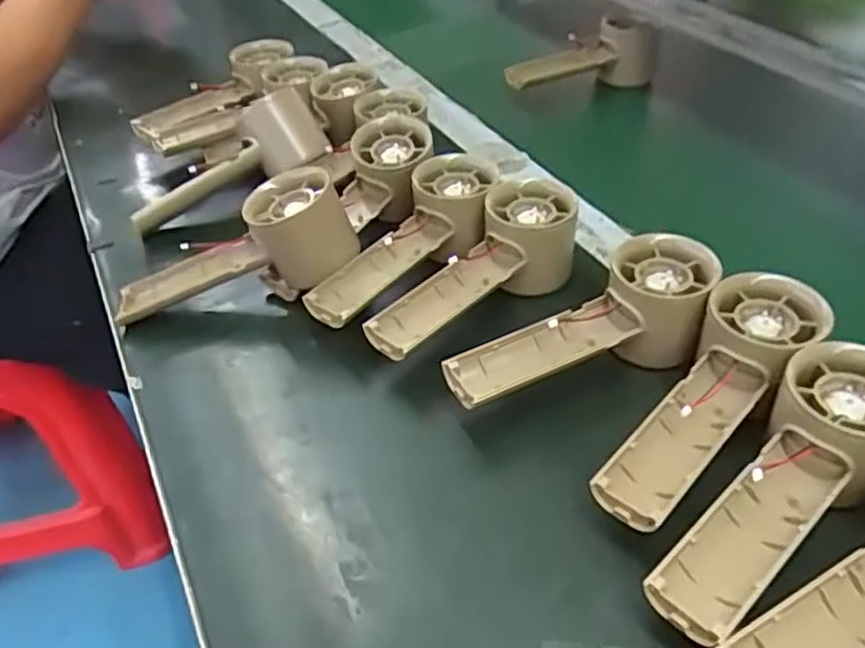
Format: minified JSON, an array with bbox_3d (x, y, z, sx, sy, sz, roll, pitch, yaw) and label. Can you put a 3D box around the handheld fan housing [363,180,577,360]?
[{"bbox_3d":[0.025,-0.027,0.438,0.151,0.049,0.052,-36,49,-20],"label":"handheld fan housing"}]

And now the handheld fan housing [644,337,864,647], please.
[{"bbox_3d":[0.152,0.073,0.312,0.159,0.044,0.053,-38,50,-19],"label":"handheld fan housing"}]

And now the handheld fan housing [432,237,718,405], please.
[{"bbox_3d":[0.081,0.006,0.391,0.155,0.049,0.053,-23,42,-8],"label":"handheld fan housing"}]

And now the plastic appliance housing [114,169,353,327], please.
[{"bbox_3d":[-0.124,-0.039,0.456,0.162,0.063,0.053,-20,38,9],"label":"plastic appliance housing"}]

